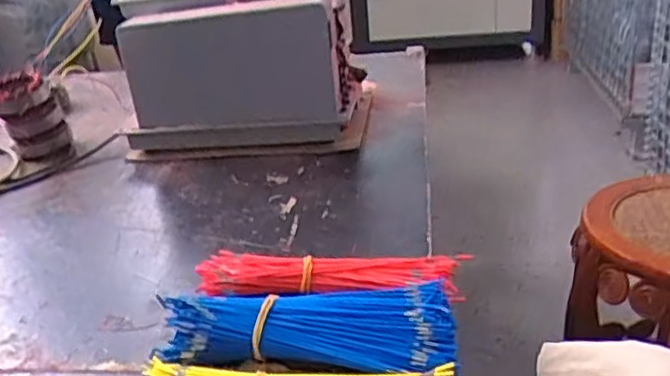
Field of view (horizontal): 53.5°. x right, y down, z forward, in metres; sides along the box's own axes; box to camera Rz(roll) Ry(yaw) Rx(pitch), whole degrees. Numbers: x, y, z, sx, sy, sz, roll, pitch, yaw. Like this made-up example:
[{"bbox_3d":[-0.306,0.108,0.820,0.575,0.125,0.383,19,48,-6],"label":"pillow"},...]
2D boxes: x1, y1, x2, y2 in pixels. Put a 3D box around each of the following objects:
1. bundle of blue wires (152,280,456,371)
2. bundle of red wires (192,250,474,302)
[{"bbox_3d":[-0.025,0.121,0.559,0.243,0.046,0.096,-4,27,3],"label":"bundle of blue wires"},{"bbox_3d":[-0.006,0.088,0.640,0.251,0.033,0.057,0,27,10],"label":"bundle of red wires"}]

